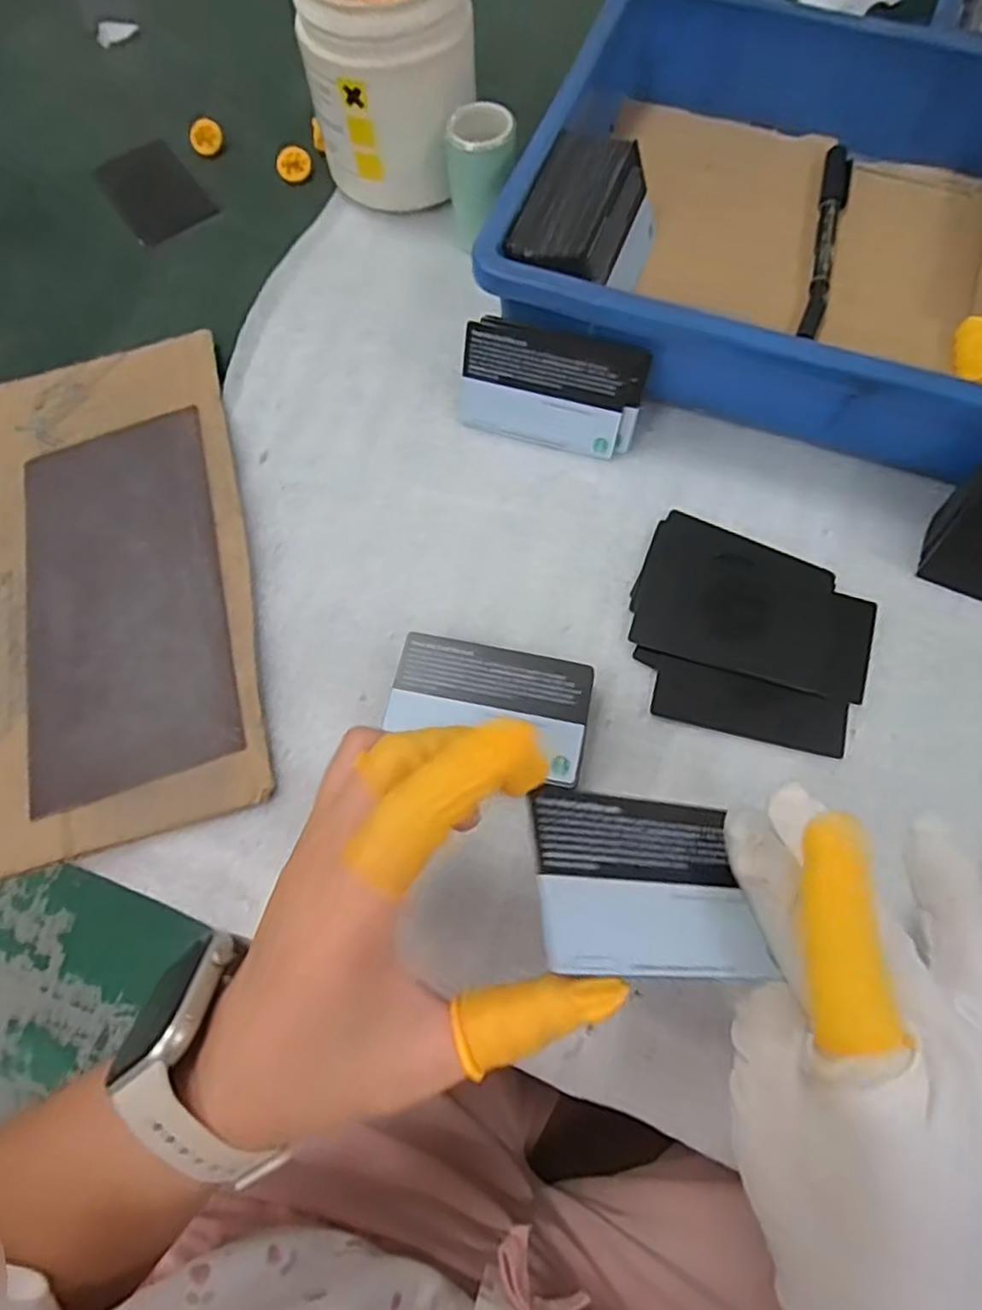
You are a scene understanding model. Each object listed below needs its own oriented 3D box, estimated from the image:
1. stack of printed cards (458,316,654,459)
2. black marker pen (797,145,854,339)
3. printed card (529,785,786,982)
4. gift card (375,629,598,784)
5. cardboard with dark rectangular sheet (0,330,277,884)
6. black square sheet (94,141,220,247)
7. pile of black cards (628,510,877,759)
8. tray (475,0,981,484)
[{"bbox_3d":[0.029,-0.135,0.346,0.093,0.058,0.008,17,47,10],"label":"stack of printed cards"},{"bbox_3d":[0.190,-0.232,0.382,0.016,0.013,0.142,14,72,7],"label":"black marker pen"},{"bbox_3d":[0.045,0.066,0.200,0.069,0.004,0.053,12,49,-20],"label":"printed card"},{"bbox_3d":[0.000,0.020,0.296,0.087,0.004,0.052,13,66,6],"label":"gift card"},{"bbox_3d":[-0.191,-0.041,0.340,0.131,0.006,0.266,-14,71,-3],"label":"cardboard with dark rectangular sheet"},{"bbox_3d":[-0.220,-0.303,0.443,0.054,0.008,0.080,-37,73,-10],"label":"black square sheet"},{"bbox_3d":[0.121,-0.013,0.317,0.107,0.005,0.099,17,72,8],"label":"pile of black cards"},{"bbox_3d":[0.209,-0.219,0.355,0.363,0.070,0.253,20,73,9],"label":"tray"}]

